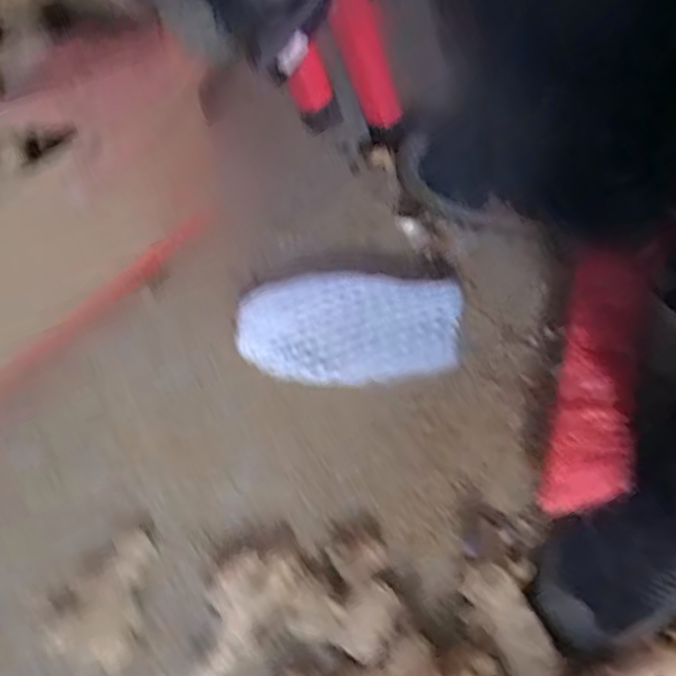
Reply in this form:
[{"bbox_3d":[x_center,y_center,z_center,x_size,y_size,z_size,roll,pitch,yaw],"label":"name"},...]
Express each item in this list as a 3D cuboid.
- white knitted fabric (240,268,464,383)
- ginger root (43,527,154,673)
[{"bbox_3d":[0.009,-0.010,0.623,0.191,0.040,0.096,4,71,1],"label":"white knitted fabric"},{"bbox_3d":[-0.176,0.197,0.538,0.065,0.030,0.096,14,71,4],"label":"ginger root"}]

